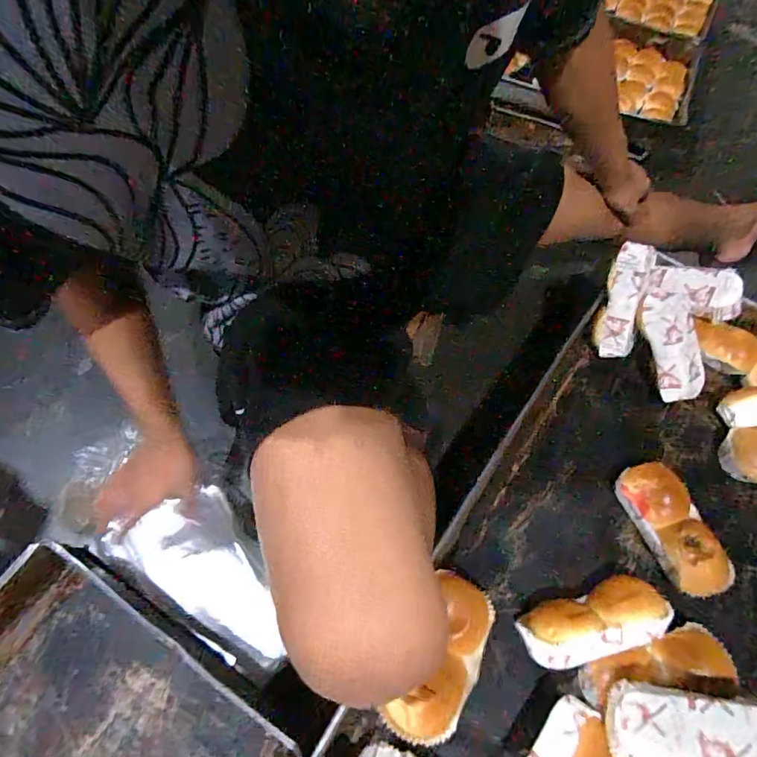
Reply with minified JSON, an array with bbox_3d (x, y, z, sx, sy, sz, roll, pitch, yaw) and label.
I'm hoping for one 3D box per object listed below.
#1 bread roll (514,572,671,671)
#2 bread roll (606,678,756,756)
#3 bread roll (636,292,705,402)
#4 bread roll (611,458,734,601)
[{"bbox_3d":[0.215,0.243,0.448,0.146,0.050,0.057,-16,69,-4],"label":"bread roll"},{"bbox_3d":[0.270,0.303,0.383,0.139,0.056,0.064,6,63,-1],"label":"bread roll"},{"bbox_3d":[0.381,-0.043,0.581,0.062,0.039,0.141,-21,97,-6],"label":"bread roll"},{"bbox_3d":[0.330,0.168,0.508,0.066,0.042,0.140,-24,57,4],"label":"bread roll"}]

